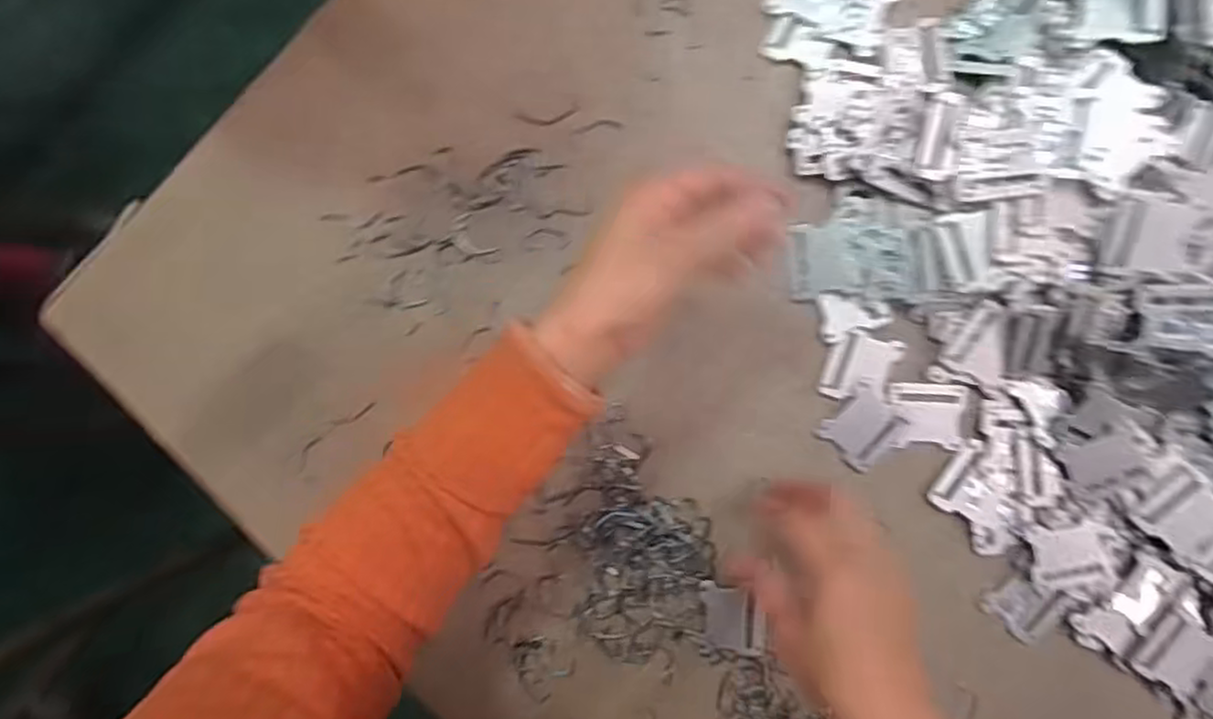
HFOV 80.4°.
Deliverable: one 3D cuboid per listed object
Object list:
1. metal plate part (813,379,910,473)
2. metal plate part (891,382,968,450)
[{"bbox_3d":[0.168,0.045,0.472,0.042,0.005,0.047,43,94,0],"label":"metal plate part"},{"bbox_3d":[0.210,0.037,0.469,0.045,0.005,0.042,1,93,2],"label":"metal plate part"}]

